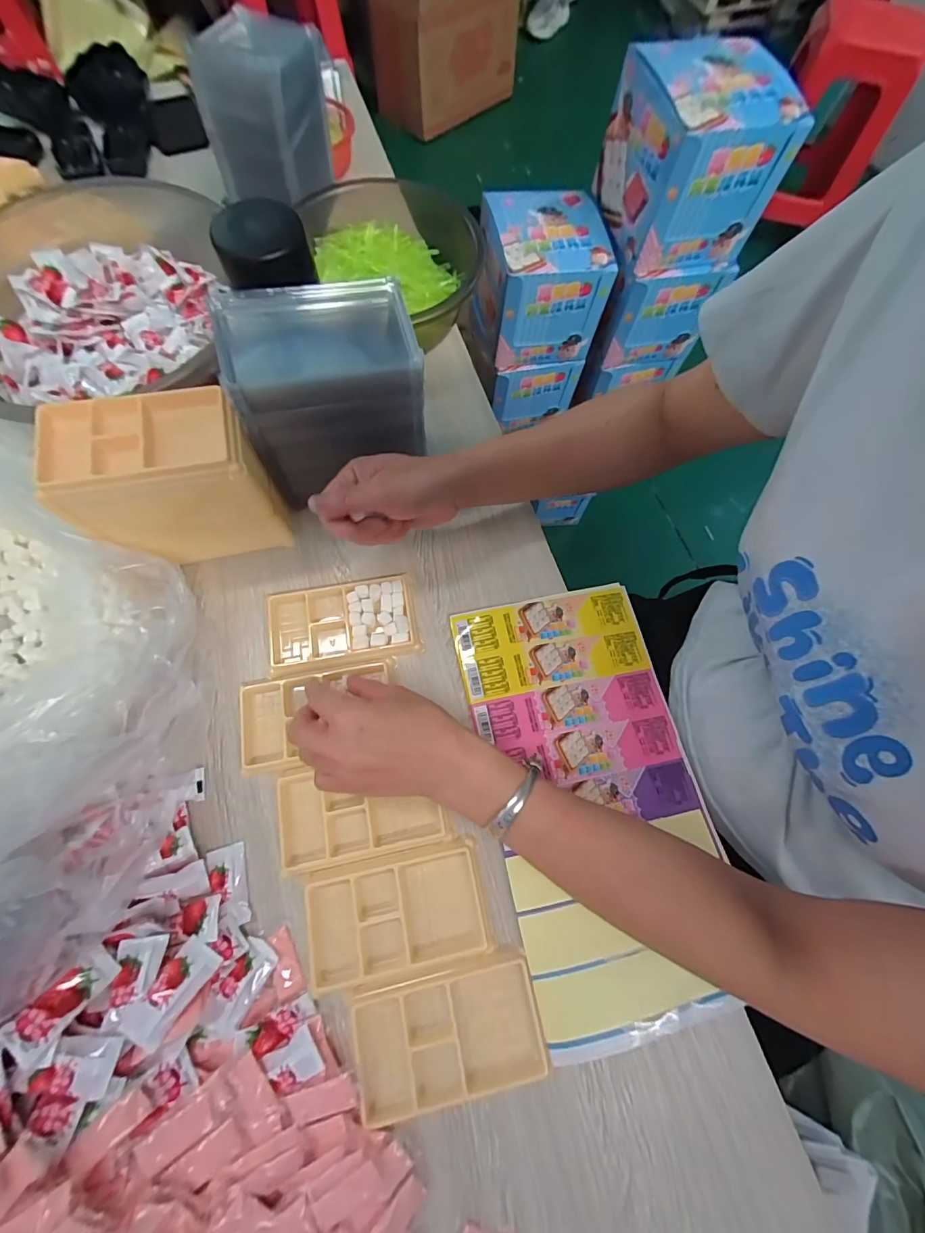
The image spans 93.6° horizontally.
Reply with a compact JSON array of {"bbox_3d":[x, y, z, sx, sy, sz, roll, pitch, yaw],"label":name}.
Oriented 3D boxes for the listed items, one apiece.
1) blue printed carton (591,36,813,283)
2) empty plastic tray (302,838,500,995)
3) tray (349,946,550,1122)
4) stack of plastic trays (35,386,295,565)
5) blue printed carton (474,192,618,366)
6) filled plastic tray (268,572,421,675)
[{"bbox_3d":[0.270,-0.540,0.513,0.157,0.131,0.168,-10,73,-4],"label":"blue printed carton"},{"bbox_3d":[-0.049,0.219,0.325,0.131,0.015,0.077,-11,73,-4],"label":"empty plastic tray"},{"bbox_3d":[-0.011,0.289,0.303,0.128,0.010,0.072,-12,73,-5],"label":"tray"},{"bbox_3d":[-0.232,-0.109,0.369,0.142,0.124,0.077,-11,73,-5],"label":"stack of plastic trays"},{"bbox_3d":[0.107,-0.479,0.615,0.155,0.131,0.170,-8,72,-5],"label":"blue printed carton"},{"bbox_3d":[-0.109,0.005,0.397,0.130,0.012,0.078,-9,73,-4],"label":"filled plastic tray"}]

